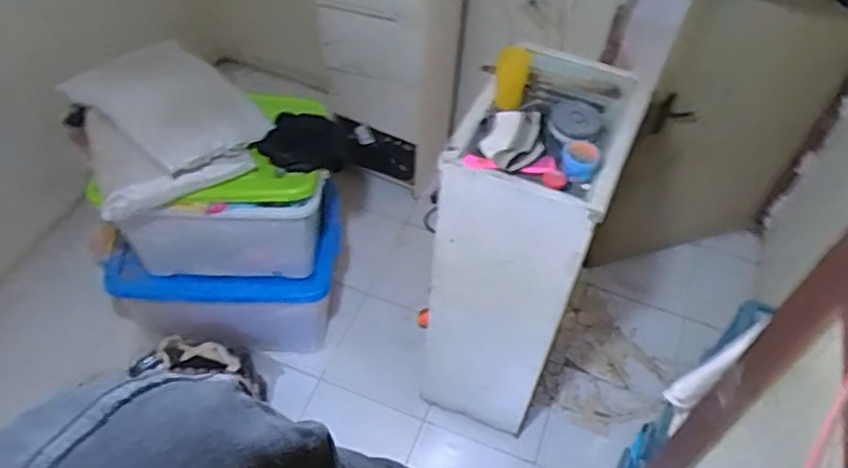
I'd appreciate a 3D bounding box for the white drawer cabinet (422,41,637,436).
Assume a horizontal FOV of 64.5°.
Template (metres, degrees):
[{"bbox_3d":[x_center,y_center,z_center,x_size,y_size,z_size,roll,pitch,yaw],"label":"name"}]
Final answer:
[{"bbox_3d":[0.268,0.074,1.976,0.363,1.185,0.497,22,53,13],"label":"white drawer cabinet"}]

